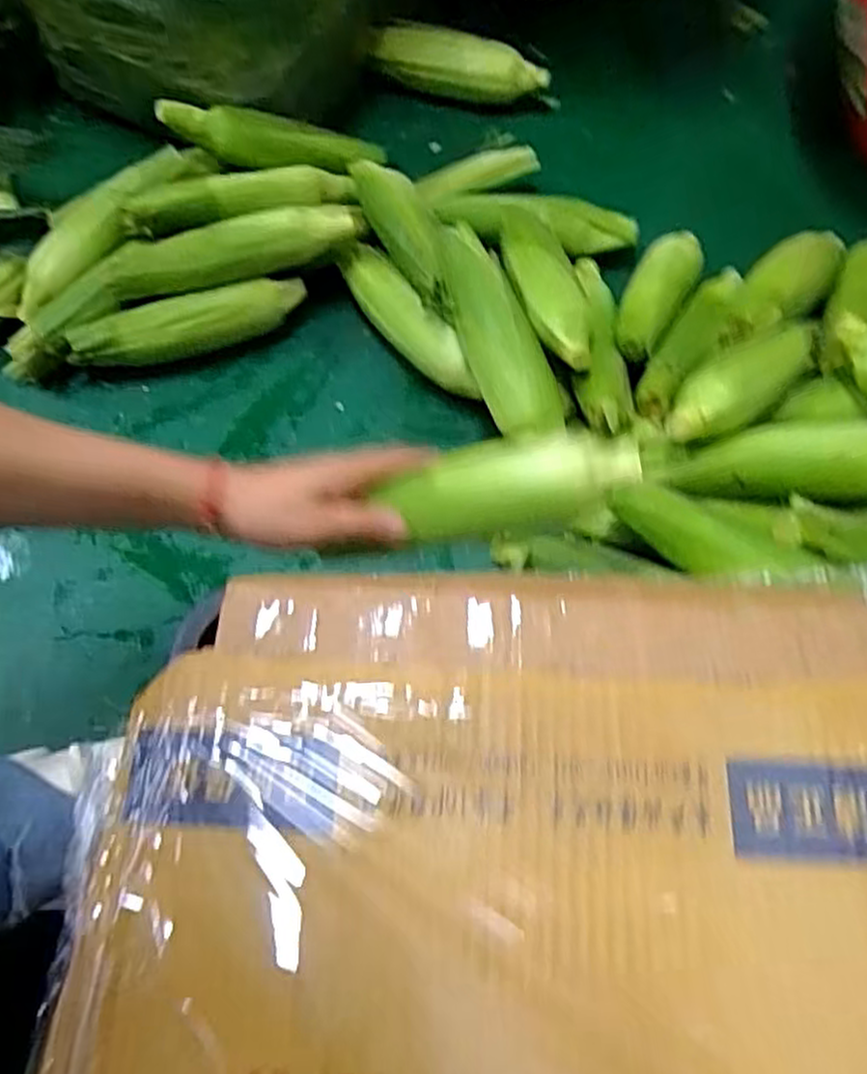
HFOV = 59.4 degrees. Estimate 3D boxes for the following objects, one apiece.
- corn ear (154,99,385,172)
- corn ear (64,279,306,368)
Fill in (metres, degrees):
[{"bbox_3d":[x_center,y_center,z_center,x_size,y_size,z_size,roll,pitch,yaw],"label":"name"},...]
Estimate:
[{"bbox_3d":[-0.159,-0.404,0.767,0.220,0.039,0.057,3,64,-14],"label":"corn ear"},{"bbox_3d":[-0.230,-0.199,0.716,0.220,0.043,0.043,-13,67,-3],"label":"corn ear"}]

